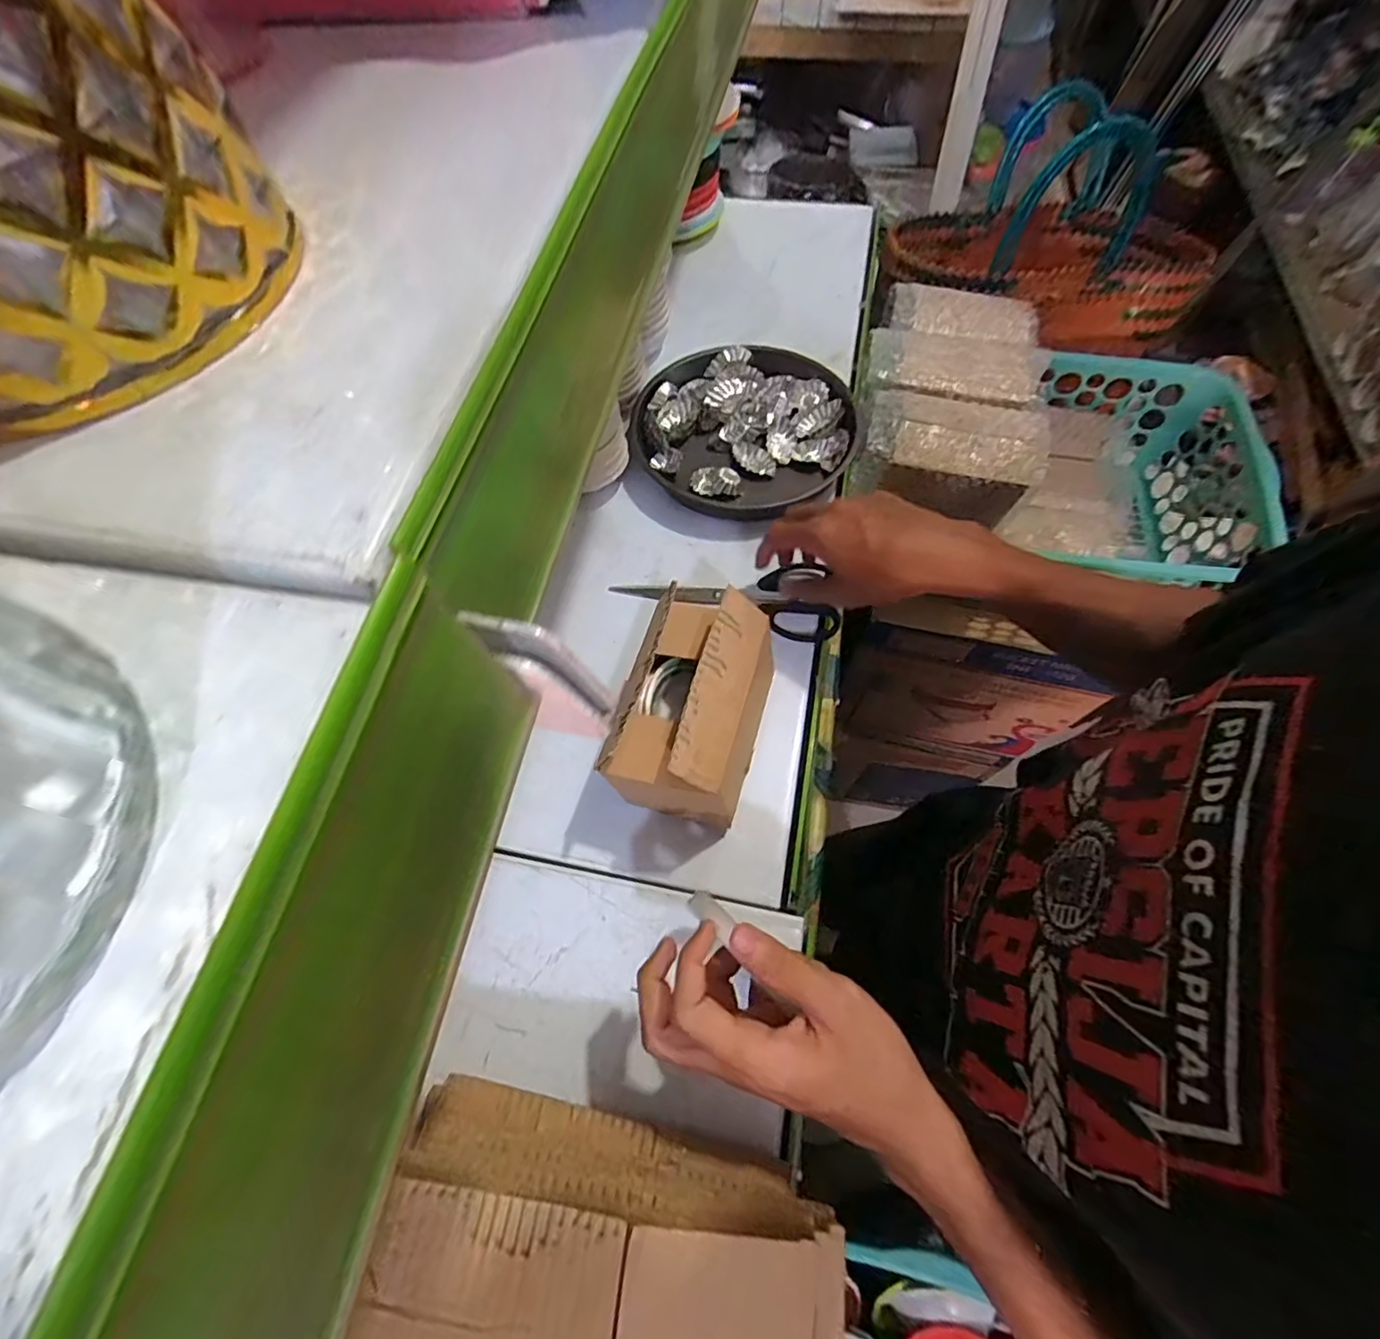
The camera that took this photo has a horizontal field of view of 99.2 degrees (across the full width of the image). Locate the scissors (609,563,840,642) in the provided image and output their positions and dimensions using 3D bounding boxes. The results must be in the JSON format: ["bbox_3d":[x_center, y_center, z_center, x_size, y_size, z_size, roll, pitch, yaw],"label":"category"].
[{"bbox_3d":[0.029,-0.049,0.505,0.187,0.025,0.065,-5,76,8],"label":"scissors"}]

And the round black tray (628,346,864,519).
[{"bbox_3d":[0.055,-0.237,0.576,0.203,0.029,0.193,-1,66,2],"label":"round black tray"}]

